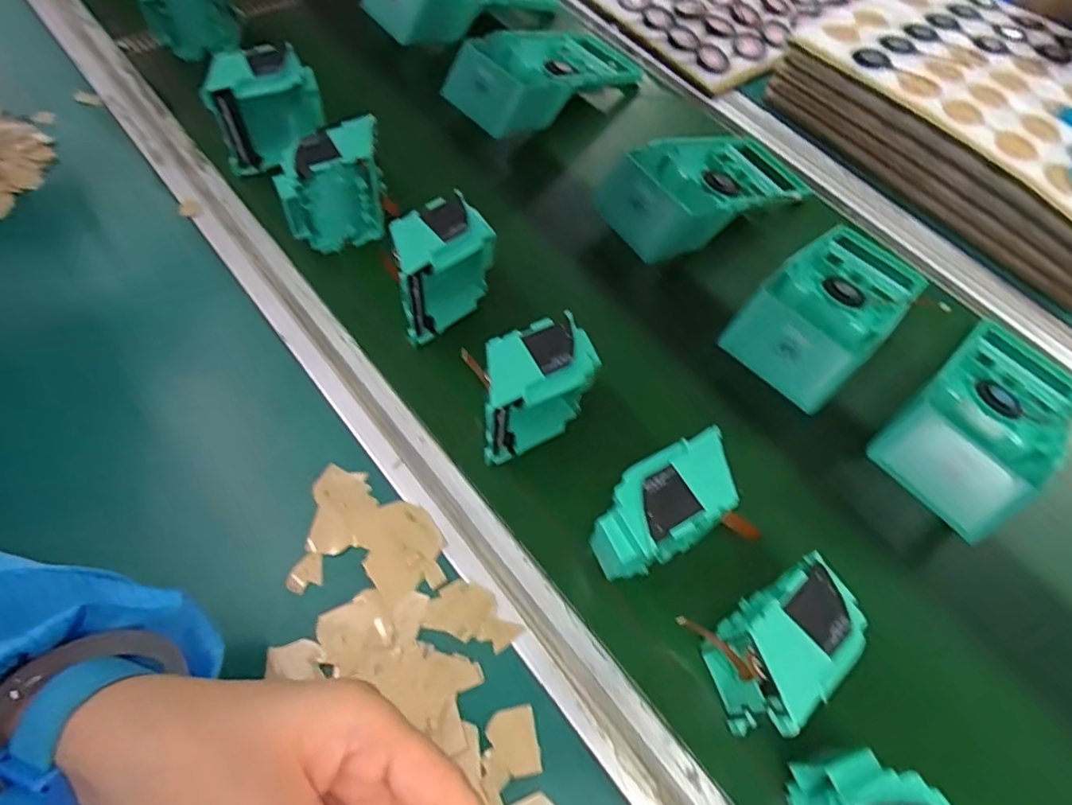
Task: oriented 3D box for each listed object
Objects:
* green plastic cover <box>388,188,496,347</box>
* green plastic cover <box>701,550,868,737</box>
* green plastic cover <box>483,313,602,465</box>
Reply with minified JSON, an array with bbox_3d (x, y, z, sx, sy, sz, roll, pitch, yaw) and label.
[{"bbox_3d":[-0.064,-0.087,0.406,0.074,0.083,0.040,-35,69,-22],"label":"green plastic cover"},{"bbox_3d":[0.121,0.119,0.301,0.075,0.069,0.046,-34,68,-22],"label":"green plastic cover"},{"bbox_3d":[-0.002,-0.007,0.365,0.082,0.075,0.041,-25,65,-18],"label":"green plastic cover"}]

